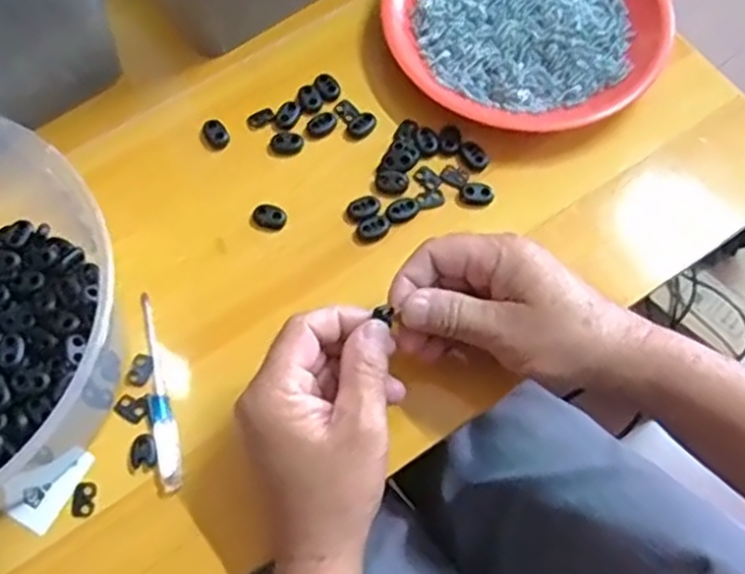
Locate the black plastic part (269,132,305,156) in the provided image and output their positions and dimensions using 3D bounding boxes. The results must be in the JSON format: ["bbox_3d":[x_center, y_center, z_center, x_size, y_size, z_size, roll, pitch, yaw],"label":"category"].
[{"bbox_3d":[-0.058,-0.097,0.496,0.022,0.004,0.017,-6,67,-2],"label":"black plastic part"}]

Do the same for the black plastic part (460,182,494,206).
[{"bbox_3d":[0.068,-0.060,0.476,0.022,0.006,0.014,7,68,4],"label":"black plastic part"}]

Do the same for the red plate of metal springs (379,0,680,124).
[{"bbox_3d":[0.107,-0.192,0.518,0.191,0.029,0.166,4,67,2],"label":"red plate of metal springs"}]

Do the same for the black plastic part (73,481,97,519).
[{"bbox_3d":[-0.161,0.119,0.411,0.013,0.004,0.020,-4,67,-1],"label":"black plastic part"}]

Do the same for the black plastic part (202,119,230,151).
[{"bbox_3d":[-0.106,-0.104,0.498,0.016,0.005,0.023,-28,70,-10],"label":"black plastic part"}]

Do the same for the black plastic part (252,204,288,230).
[{"bbox_3d":[-0.067,-0.045,0.475,0.021,0.006,0.017,28,70,12],"label":"black plastic part"}]

